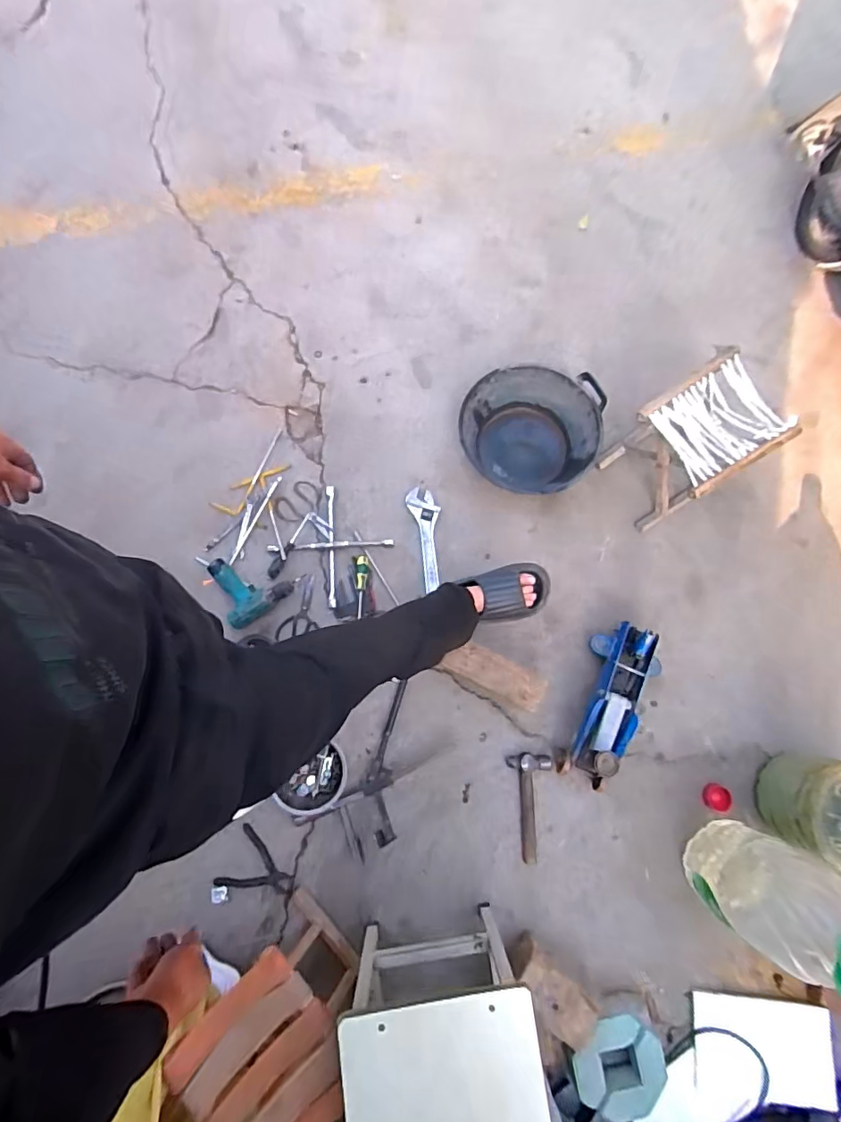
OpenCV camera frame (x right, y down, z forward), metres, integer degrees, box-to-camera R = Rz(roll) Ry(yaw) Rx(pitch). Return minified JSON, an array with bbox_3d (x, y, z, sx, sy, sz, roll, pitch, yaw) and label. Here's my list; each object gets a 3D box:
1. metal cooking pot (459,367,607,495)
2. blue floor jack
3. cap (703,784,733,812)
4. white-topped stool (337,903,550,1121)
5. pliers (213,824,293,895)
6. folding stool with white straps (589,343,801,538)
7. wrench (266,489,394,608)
[{"bbox_3d":[0.297,-0.359,1.394,0.358,0.133,0.332,0,77,-1],"label":"metal cooking pot"},{"bbox_3d":[0.468,0.346,1.231,0.151,0.137,0.386,22,78,4],"label":"blue floor jack"},{"bbox_3d":[0.728,0.581,1.253,0.053,0.031,0.060,17,77,3],"label":"cap"},{"bbox_3d":[0.035,0.883,0.996,0.329,0.333,0.218,-9,81,-2],"label":"white-topped stool"},{"bbox_3d":[-0.391,0.720,1.234,0.177,0.011,0.137,8,77,1],"label":"pliers"},{"bbox_3d":[0.688,-0.300,1.309,0.312,0.289,0.247,-31,80,-8],"label":"folding stool with white straps"},{"bbox_3d":[-0.241,-0.042,1.377,0.243,0.025,0.237,42,80,8],"label":"wrench"}]

